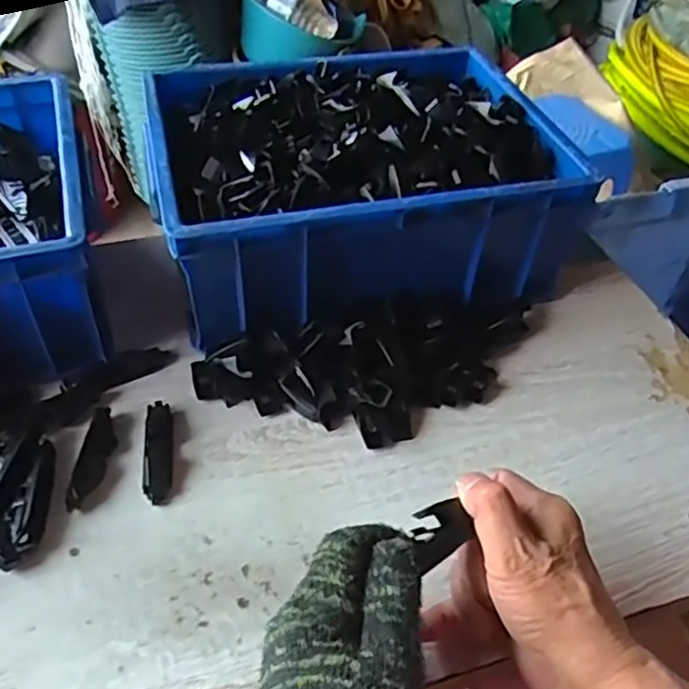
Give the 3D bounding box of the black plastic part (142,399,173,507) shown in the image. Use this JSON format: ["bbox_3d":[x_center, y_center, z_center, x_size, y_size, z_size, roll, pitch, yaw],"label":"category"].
[{"bbox_3d":[-0.132,0.075,0.478,0.020,0.010,0.078,-4,46,-8],"label":"black plastic part"}]

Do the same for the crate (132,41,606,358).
[{"bbox_3d":[0.007,-0.155,0.606,0.335,0.118,0.265,-9,47,-13],"label":"crate"}]

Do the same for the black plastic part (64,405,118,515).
[{"bbox_3d":[-0.173,0.078,0.464,0.019,0.016,0.075,6,45,2],"label":"black plastic part"}]

